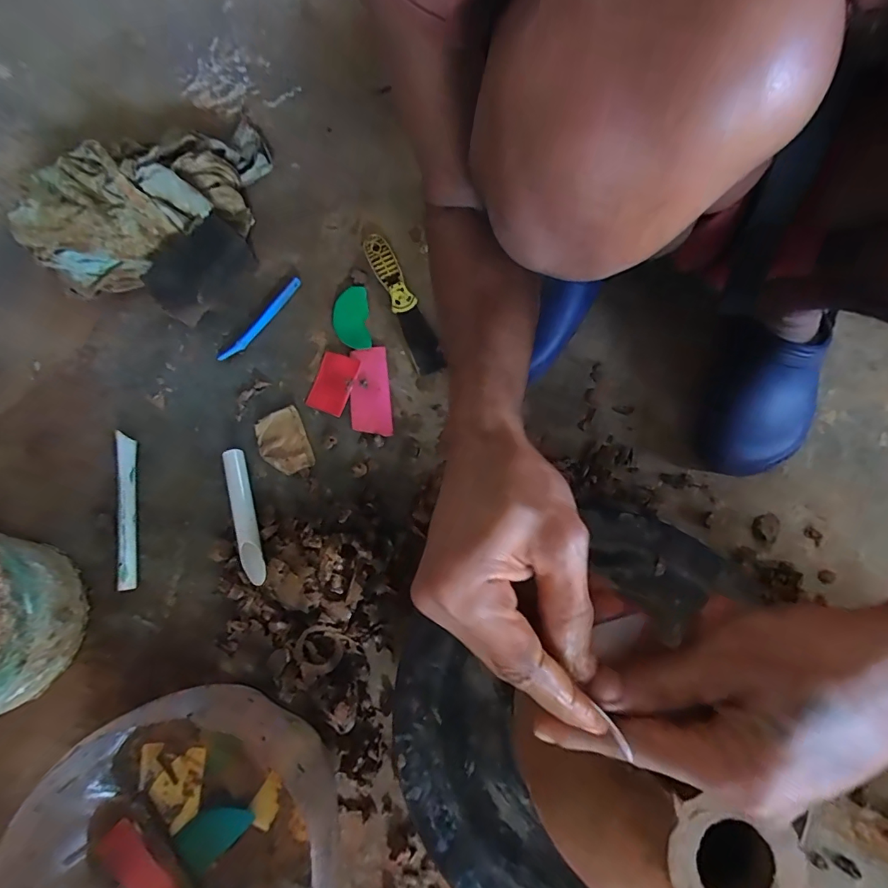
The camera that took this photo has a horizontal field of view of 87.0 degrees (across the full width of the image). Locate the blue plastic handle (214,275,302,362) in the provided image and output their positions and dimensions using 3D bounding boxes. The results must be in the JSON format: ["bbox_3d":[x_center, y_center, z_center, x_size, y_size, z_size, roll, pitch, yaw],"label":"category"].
[{"bbox_3d":[-0.224,-0.152,0.576,0.017,0.009,0.136,39,80,10],"label":"blue plastic handle"}]

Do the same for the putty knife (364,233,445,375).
[{"bbox_3d":[-0.052,-0.178,0.574,0.034,0.016,0.192,-23,76,-4],"label":"putty knife"}]

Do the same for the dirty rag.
[{"bbox_3d":[-0.359,-0.302,0.584,0.304,0.072,0.157,-26,77,-5],"label":"dirty rag"}]

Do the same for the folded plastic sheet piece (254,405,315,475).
[{"bbox_3d":[-0.185,-0.002,0.537,0.054,0.012,0.074,-25,77,-4],"label":"folded plastic sheet piece"}]

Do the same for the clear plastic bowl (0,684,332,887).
[{"bbox_3d":[-0.211,0.351,0.398,0.242,0.120,0.243,0,76,2],"label":"clear plastic bowl"}]

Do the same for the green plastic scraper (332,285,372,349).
[{"bbox_3d":[-0.114,-0.155,0.575,0.044,0.006,0.084,-7,76,0],"label":"green plastic scraper"}]

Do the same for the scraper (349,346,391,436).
[{"bbox_3d":[-0.088,-0.062,0.553,0.046,0.004,0.106,-4,78,-4],"label":"scraper"}]

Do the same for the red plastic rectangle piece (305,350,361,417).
[{"bbox_3d":[-0.132,-0.073,0.557,0.045,0.006,0.073,17,78,3],"label":"red plastic rectangle piece"}]

